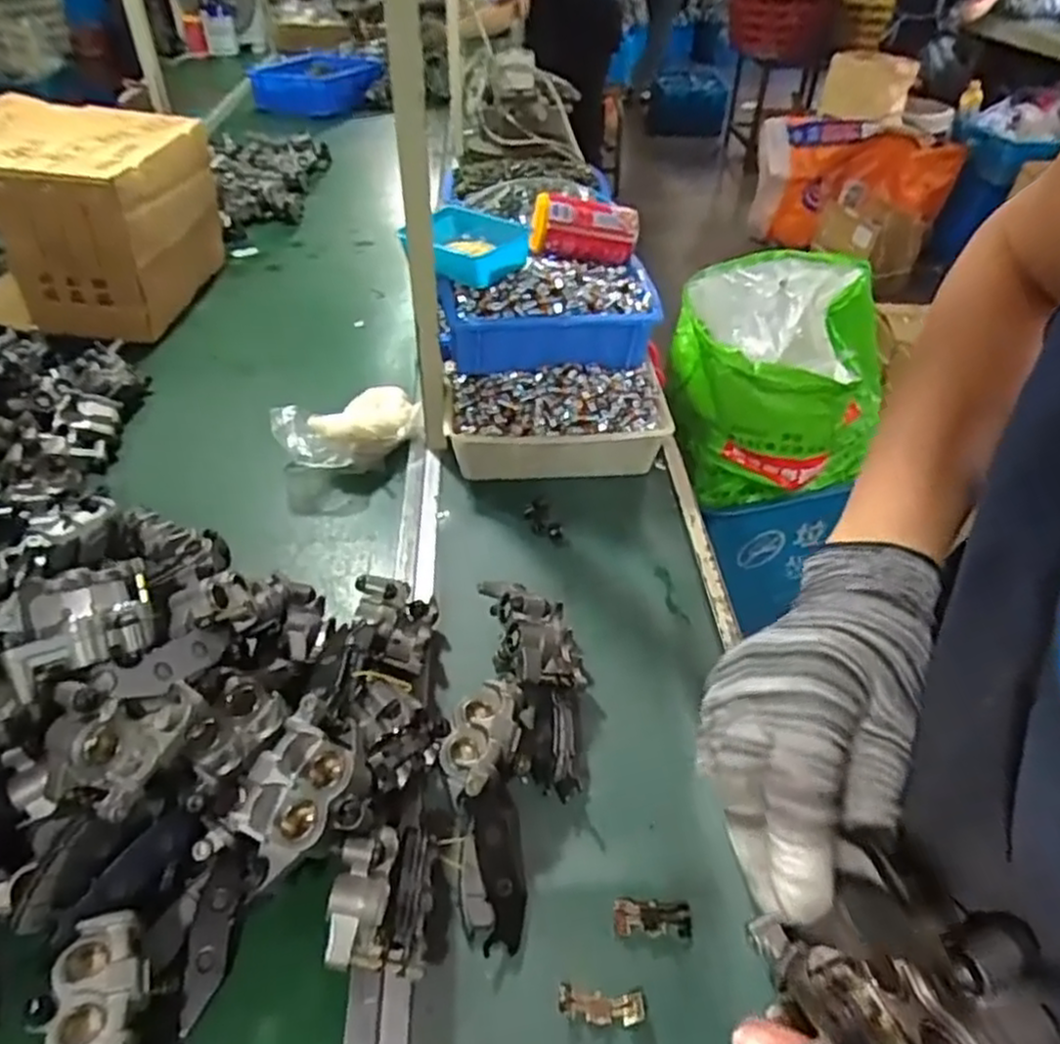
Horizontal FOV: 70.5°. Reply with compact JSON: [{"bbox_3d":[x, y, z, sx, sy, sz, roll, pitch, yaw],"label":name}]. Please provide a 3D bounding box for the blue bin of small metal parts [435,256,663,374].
[{"bbox_3d":[0.019,-0.235,0.854,0.240,0.090,0.121,-8,42,-10],"label":"blue bin of small metal parts"}]

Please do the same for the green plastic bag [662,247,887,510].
[{"bbox_3d":[0.431,-0.245,1.295,0.351,0.301,0.383,20,45,21],"label":"green plastic bag"}]

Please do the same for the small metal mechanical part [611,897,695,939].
[{"bbox_3d":[0.084,0.271,0.511,0.053,0.012,0.023,2,41,1],"label":"small metal mechanical part"}]

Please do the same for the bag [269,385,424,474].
[{"bbox_3d":[-0.204,-0.106,0.868,0.166,0.064,0.081,-31,50,-31],"label":"bag"}]

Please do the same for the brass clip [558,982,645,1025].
[{"bbox_3d":[0.045,0.304,0.473,0.053,0.009,0.021,3,41,3],"label":"brass clip"}]

